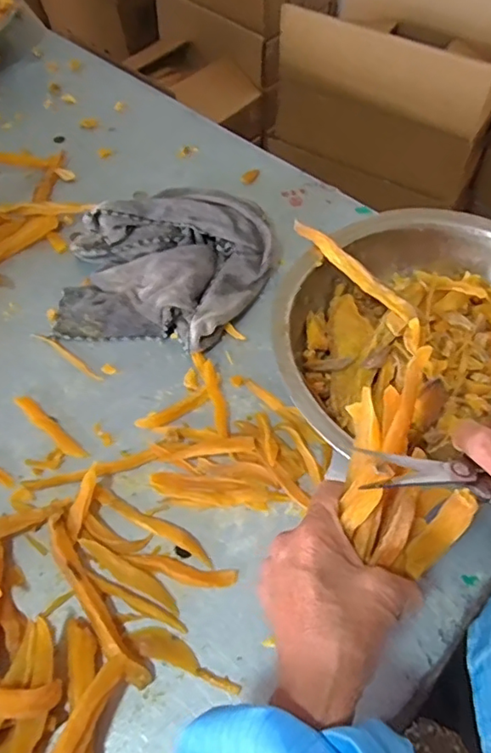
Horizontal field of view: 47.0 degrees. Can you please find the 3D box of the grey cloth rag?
[{"bbox_3d":[-0.081,-0.124,0.590,0.203,0.052,0.197,10,58,5],"label":"grey cloth rag"}]

